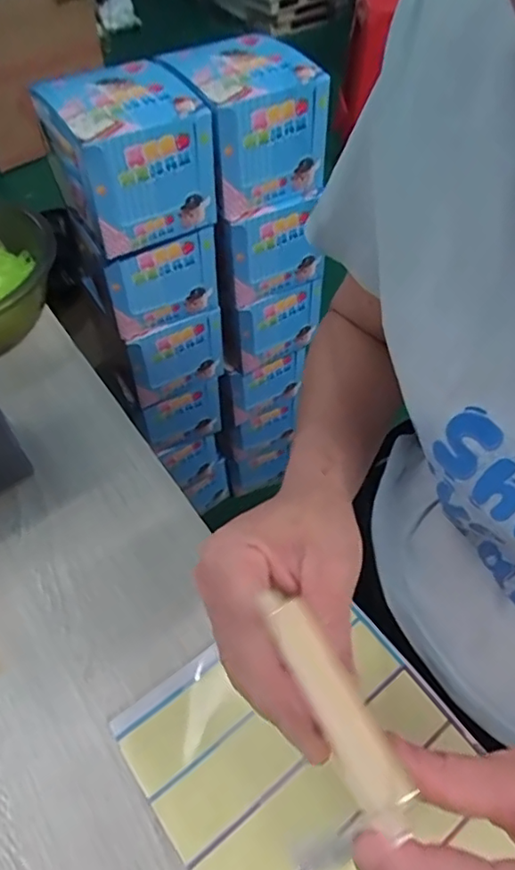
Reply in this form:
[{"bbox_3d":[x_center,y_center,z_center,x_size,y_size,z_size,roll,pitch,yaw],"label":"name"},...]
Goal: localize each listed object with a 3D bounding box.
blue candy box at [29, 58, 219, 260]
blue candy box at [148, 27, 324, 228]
[{"bbox_3d":[-0.151,-0.321,0.663,0.152,0.131,0.159,-30,56,-18],"label":"blue candy box"},{"bbox_3d":[-0.016,-0.387,0.713,0.150,0.131,0.171,-22,54,-13],"label":"blue candy box"}]

